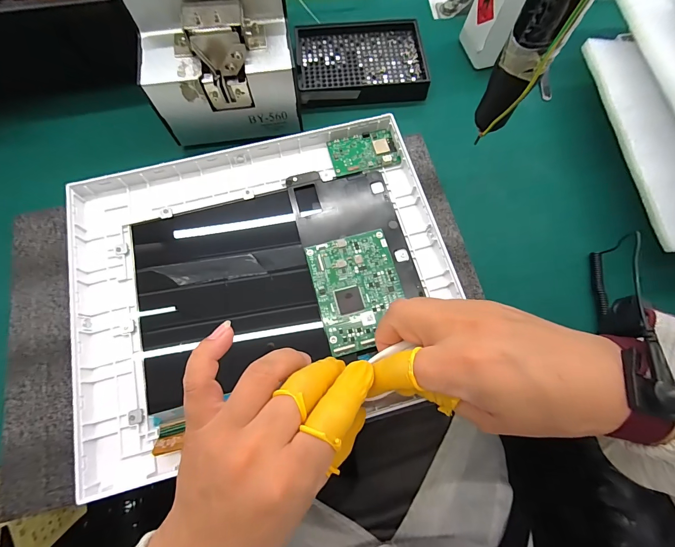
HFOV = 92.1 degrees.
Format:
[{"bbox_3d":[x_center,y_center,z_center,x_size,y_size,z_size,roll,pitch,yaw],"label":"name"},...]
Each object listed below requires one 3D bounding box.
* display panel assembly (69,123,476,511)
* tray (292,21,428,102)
[{"bbox_3d":[-0.060,0.002,0.276,0.303,0.023,0.248,-15,76,-5],"label":"display panel assembly"},{"bbox_3d":[0.024,-0.232,0.353,0.134,0.020,0.099,-7,76,-3],"label":"tray"}]

